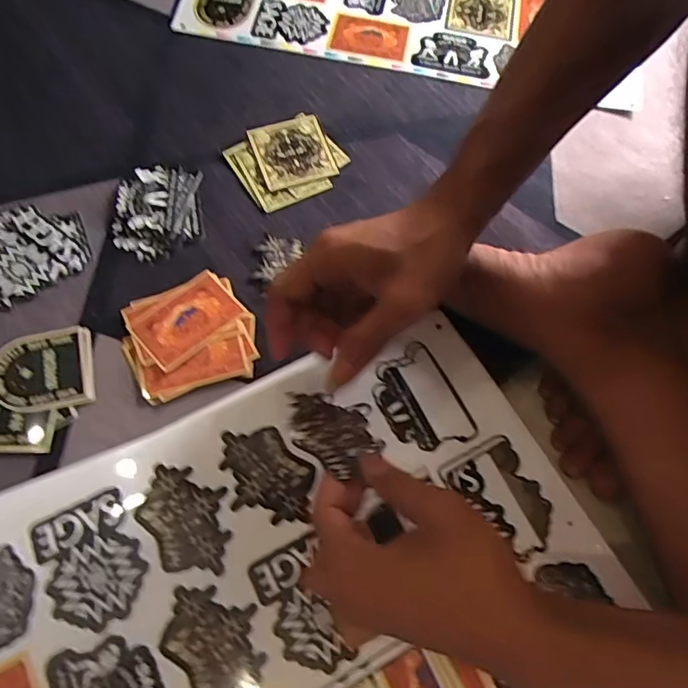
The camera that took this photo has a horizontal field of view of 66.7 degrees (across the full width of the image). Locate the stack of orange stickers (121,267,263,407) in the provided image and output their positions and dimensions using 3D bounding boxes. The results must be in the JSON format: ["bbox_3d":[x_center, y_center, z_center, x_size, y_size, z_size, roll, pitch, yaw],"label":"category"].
[{"bbox_3d":[-0.123,-0.007,0.415,0.096,0.006,0.094,-24,71,-12],"label":"stack of orange stickers"}]

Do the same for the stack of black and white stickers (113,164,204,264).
[{"bbox_3d":[-0.163,-0.116,0.456,0.073,0.008,0.088,-7,69,-6],"label":"stack of black and white stickers"}]

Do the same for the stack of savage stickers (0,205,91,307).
[{"bbox_3d":[-0.267,-0.080,0.437,0.094,0.006,0.081,-33,74,-15],"label":"stack of savage stickers"}]

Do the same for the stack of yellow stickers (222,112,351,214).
[{"bbox_3d":[-0.052,-0.171,0.483,0.094,0.008,0.082,-32,73,-14],"label":"stack of yellow stickers"}]

